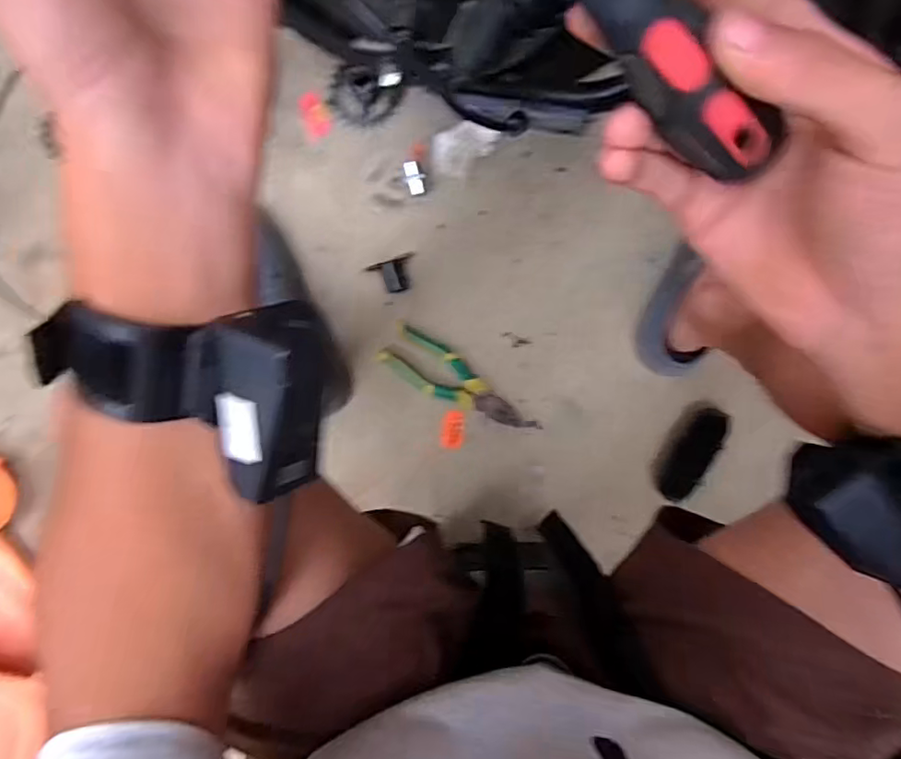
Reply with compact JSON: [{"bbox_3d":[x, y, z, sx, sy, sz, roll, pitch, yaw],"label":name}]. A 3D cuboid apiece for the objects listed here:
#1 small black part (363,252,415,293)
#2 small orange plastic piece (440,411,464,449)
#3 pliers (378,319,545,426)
[{"bbox_3d":[-0.068,-0.126,0.681,0.059,0.014,0.039,-19,98,3],"label":"small black part"},{"bbox_3d":[0.004,0.065,0.725,0.027,0.008,0.051,5,99,0],"label":"small orange plastic piece"},{"bbox_3d":[0.014,0.010,0.709,0.212,0.014,0.060,35,97,-4],"label":"pliers"}]

